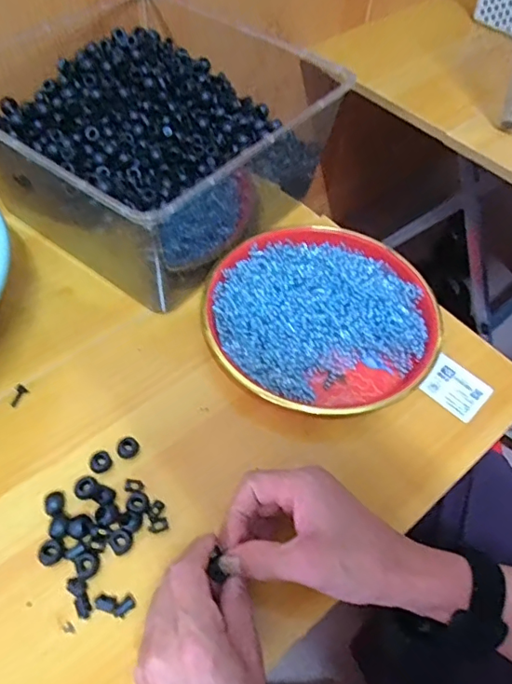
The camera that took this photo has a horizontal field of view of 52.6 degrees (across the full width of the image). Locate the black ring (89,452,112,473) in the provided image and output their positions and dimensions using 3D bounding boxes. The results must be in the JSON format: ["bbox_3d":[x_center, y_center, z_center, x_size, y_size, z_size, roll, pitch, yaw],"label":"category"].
[{"bbox_3d":[-0.125,0.096,0.415,0.016,0.006,0.016,2,55,-3],"label":"black ring"}]

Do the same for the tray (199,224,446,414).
[{"bbox_3d":[0.061,-0.031,0.502,0.216,0.044,0.206,2,55,-3],"label":"tray"}]

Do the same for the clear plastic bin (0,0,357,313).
[{"bbox_3d":[-0.109,-0.214,0.553,0.292,0.133,0.299,35,60,19],"label":"clear plastic bin"}]

